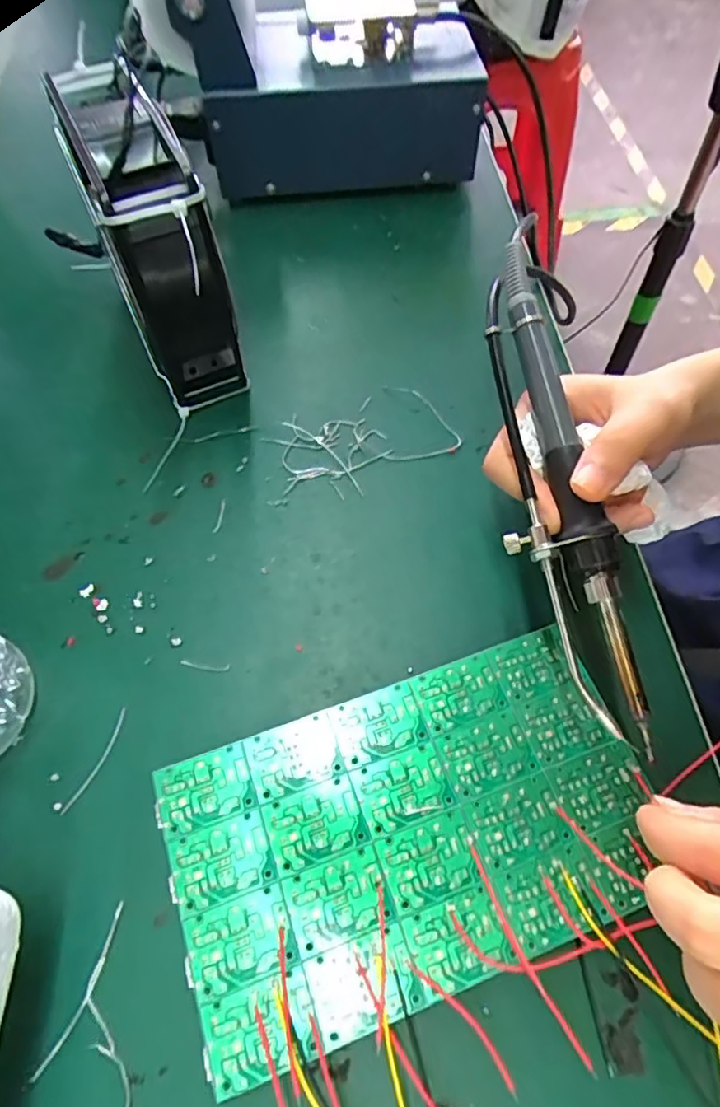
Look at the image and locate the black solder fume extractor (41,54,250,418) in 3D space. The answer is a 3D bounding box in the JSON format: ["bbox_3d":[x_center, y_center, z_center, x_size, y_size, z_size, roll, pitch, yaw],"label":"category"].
[{"bbox_3d":[-0.106,-0.157,0.316,0.049,0.120,0.128,-26,63,-13],"label":"black solder fume extractor"}]

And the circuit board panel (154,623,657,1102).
[{"bbox_3d":[0.019,0.102,0.229,0.169,0.015,0.101,-18,62,-9],"label":"circuit board panel"}]

